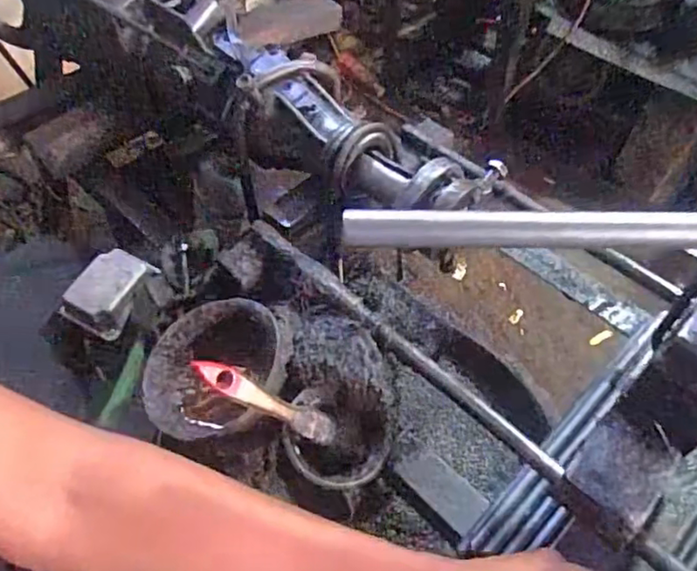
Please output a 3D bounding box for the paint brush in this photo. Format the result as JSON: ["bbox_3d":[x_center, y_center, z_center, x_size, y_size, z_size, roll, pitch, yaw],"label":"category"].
[{"bbox_3d":[-0.060,0.090,0.466,0.016,0.141,0.021,-22,46,34],"label":"paint brush"}]

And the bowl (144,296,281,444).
[{"bbox_3d":[-0.112,0.077,0.536,0.119,0.050,0.119,-6,69,15],"label":"bowl"}]

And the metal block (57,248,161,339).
[{"bbox_3d":[-0.236,0.006,0.604,0.059,0.029,0.081,21,55,15],"label":"metal block"}]

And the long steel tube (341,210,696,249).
[{"bbox_3d":[0.231,-0.026,0.306,0.464,0.016,0.014,-1,52,0],"label":"long steel tube"}]

